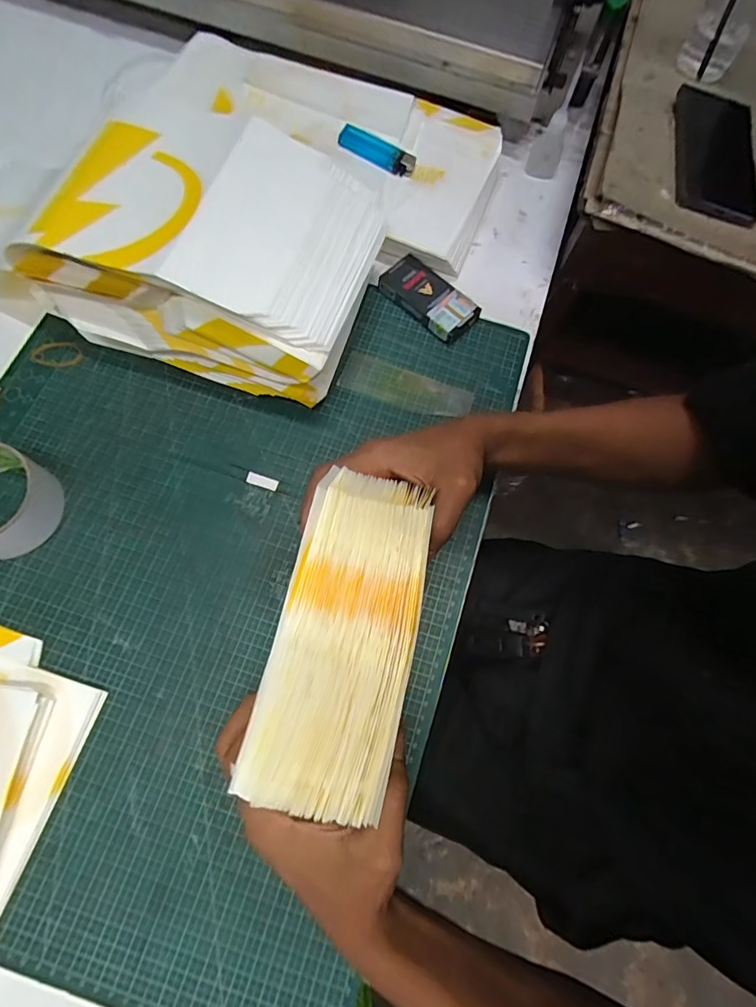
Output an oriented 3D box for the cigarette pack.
[{"bbox_3d":[0.048,-0.203,0.472,0.050,0.018,0.098,-41,79,-15],"label":"cigarette pack"}]

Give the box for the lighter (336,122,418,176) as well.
[{"bbox_3d":[-0.002,-0.361,0.491,0.084,0.014,0.019,30,72,6],"label":"lighter"}]

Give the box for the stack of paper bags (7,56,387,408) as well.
[{"bbox_3d":[-0.137,-0.209,0.413,0.239,0.104,0.181,16,71,1],"label":"stack of paper bags"}]

